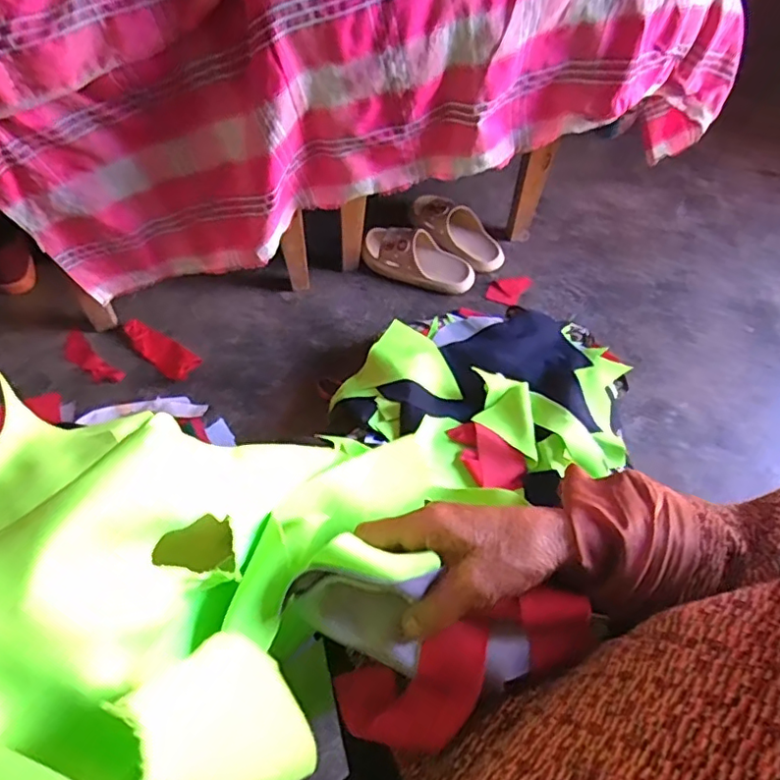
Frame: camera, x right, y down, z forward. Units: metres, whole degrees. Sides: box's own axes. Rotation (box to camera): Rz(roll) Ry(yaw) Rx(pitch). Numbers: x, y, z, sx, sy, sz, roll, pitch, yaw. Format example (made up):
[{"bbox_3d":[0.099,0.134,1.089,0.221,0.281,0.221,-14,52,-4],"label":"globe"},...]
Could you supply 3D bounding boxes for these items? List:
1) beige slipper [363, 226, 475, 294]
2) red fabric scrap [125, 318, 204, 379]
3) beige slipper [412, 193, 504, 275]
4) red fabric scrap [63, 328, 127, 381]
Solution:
[{"bbox_3d":[0.056,-0.252,1.106,0.216,0.062,0.101,12,59,4],"label":"beige slipper"},{"bbox_3d":[-0.396,-0.073,1.003,0.155,0.006,0.055,34,63,16],"label":"red fabric scrap"},{"bbox_3d":[0.132,-0.314,1.151,0.211,0.055,0.097,29,62,13],"label":"beige slipper"},{"bbox_3d":[-0.509,-0.054,0.986,0.143,0.004,0.046,38,64,17],"label":"red fabric scrap"}]

